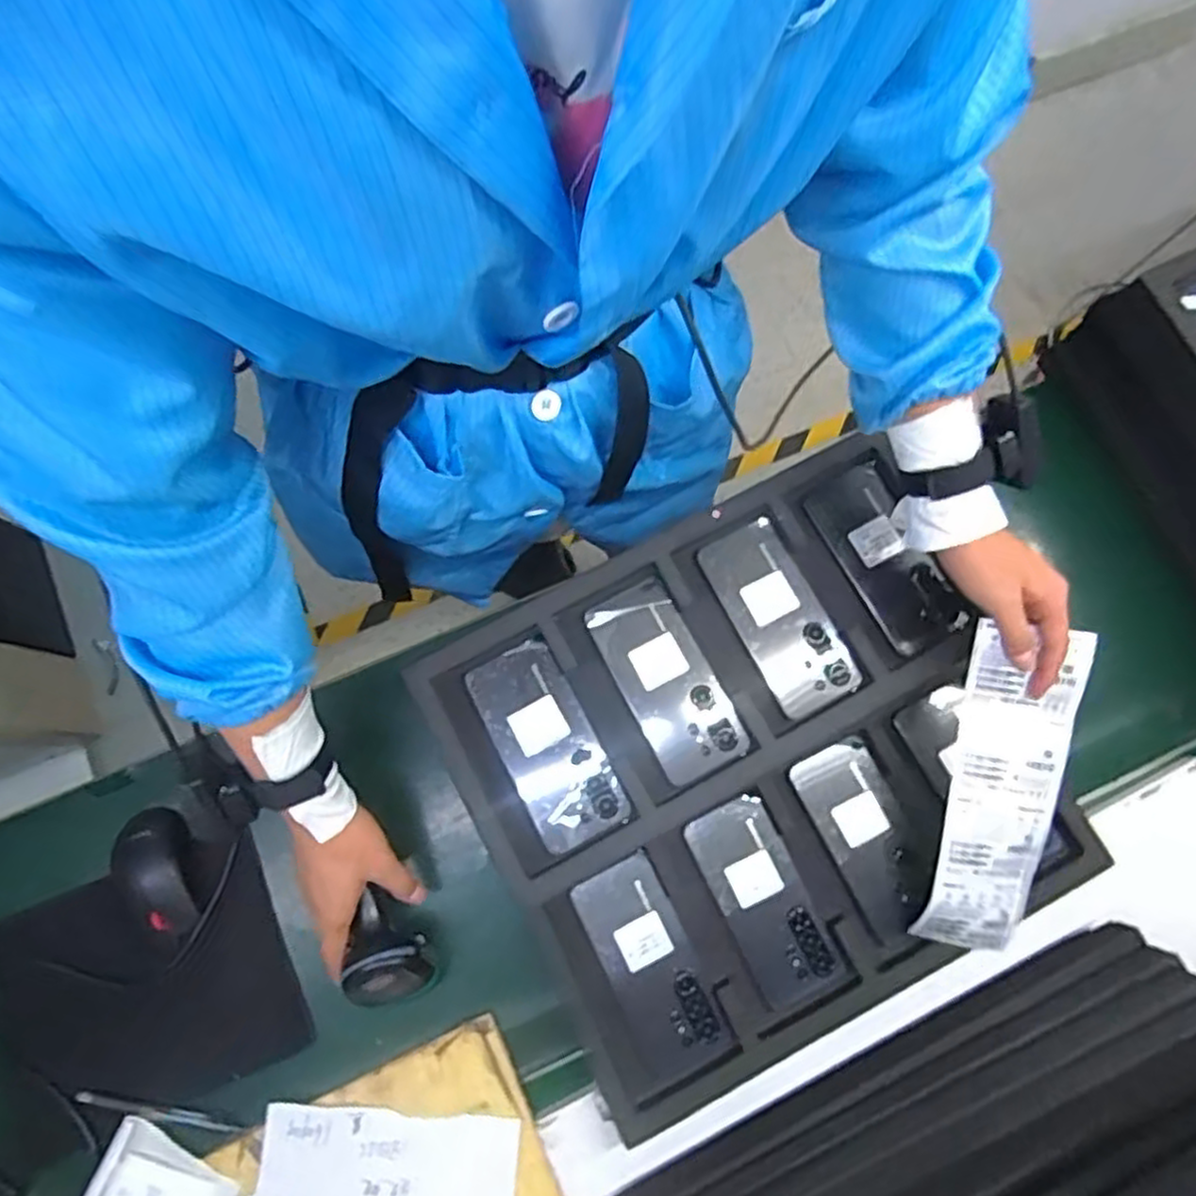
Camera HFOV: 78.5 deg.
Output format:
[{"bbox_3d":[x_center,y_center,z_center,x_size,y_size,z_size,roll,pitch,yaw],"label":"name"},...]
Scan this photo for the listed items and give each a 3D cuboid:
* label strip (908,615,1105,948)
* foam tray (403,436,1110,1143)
[{"bbox_3d":[0.326,0.161,0.592,0.085,0.027,0.270,8,98,0],"label":"label strip"},{"bbox_3d":[0.130,0.147,0.639,0.452,0.076,0.415,-27,81,-6],"label":"foam tray"}]

